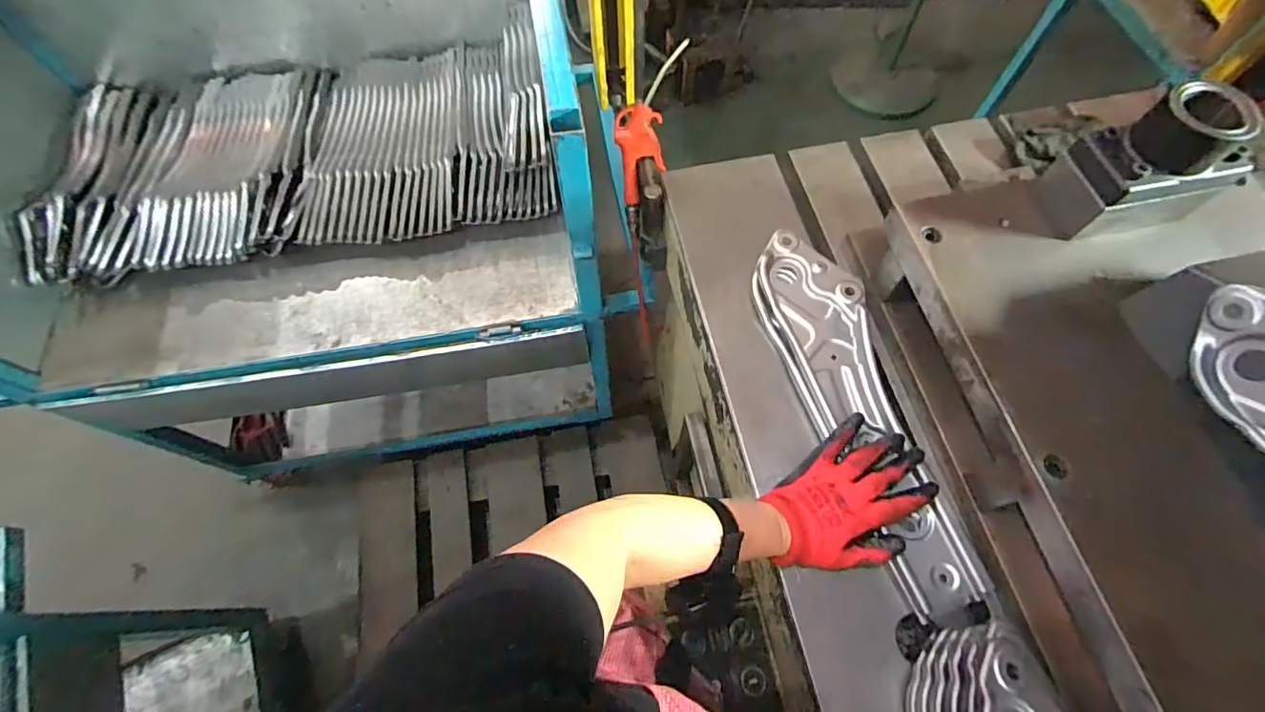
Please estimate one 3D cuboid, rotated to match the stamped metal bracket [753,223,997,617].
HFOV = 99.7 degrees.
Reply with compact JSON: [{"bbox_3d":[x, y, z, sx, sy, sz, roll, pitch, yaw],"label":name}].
[{"bbox_3d":[0.254,0.055,0.607,0.118,0.049,0.440,-15,68,-7],"label":"stamped metal bracket"}]

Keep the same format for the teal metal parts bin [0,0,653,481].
[{"bbox_3d":[-0.603,-0.287,1.178,1.083,0.993,0.768,-9,66,-5],"label":"teal metal parts bin"}]

